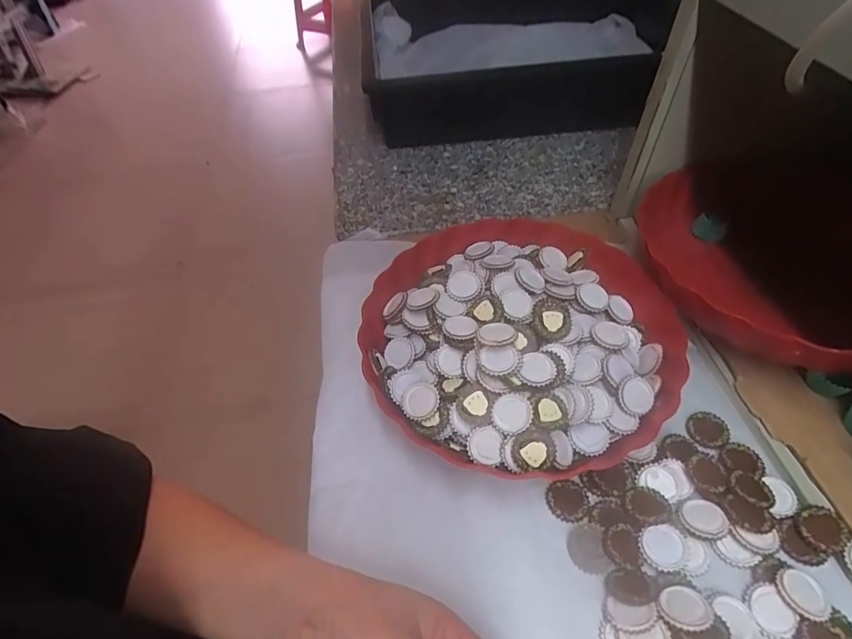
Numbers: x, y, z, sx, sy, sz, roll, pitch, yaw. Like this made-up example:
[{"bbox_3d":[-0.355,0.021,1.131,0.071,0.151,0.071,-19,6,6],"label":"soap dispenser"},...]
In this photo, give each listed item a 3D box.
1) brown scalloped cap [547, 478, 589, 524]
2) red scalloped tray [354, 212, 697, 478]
[{"bbox_3d":[0.097,0.124,0.314,0.028,0.004,0.027,-1,50,2],"label":"brown scalloped cap"},{"bbox_3d":[0.073,0.006,0.369,0.245,0.060,0.231,-16,51,-10],"label":"red scalloped tray"}]

